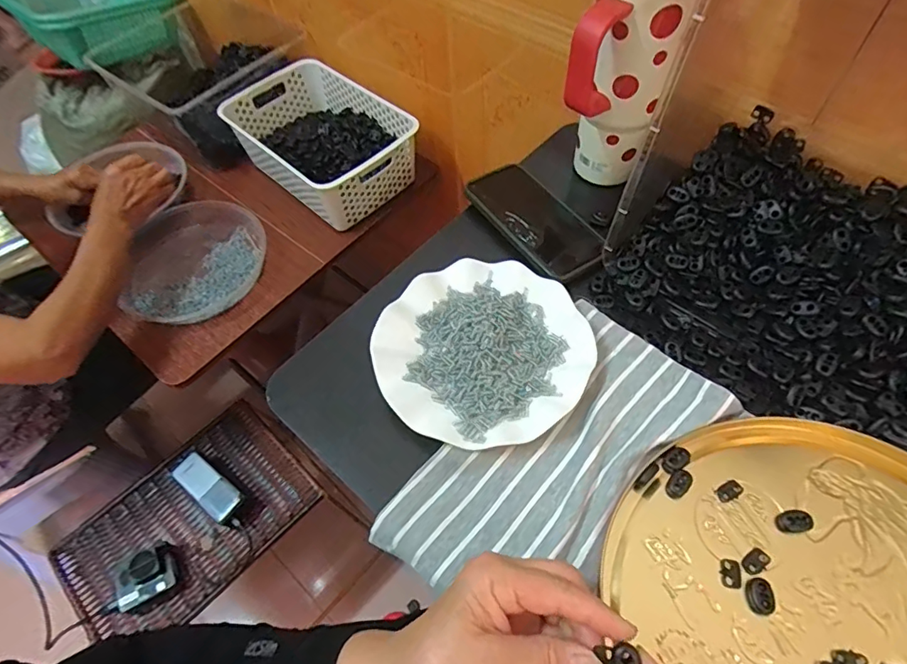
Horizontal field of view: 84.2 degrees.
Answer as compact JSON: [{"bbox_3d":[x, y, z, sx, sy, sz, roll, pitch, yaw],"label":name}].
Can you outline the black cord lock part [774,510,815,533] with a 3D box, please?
[{"bbox_3d":[0.244,0.135,0.359,0.026,0.004,0.014,-7,58,0],"label":"black cord lock part"}]

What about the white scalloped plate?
[{"bbox_3d":[0.026,0.015,0.443,0.180,0.021,0.175,-2,59,3],"label":"white scalloped plate"}]

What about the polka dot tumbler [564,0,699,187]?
[{"bbox_3d":[0.156,-0.229,0.463,0.080,0.209,0.106,19,62,15],"label":"polka dot tumbler"}]

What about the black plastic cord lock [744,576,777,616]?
[{"bbox_3d":[0.207,0.178,0.338,0.018,0.004,0.022,-2,59,3],"label":"black plastic cord lock"}]

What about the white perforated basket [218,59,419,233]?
[{"bbox_3d":[-0.219,-0.330,0.862,0.314,0.097,0.209,39,69,24],"label":"white perforated basket"}]

